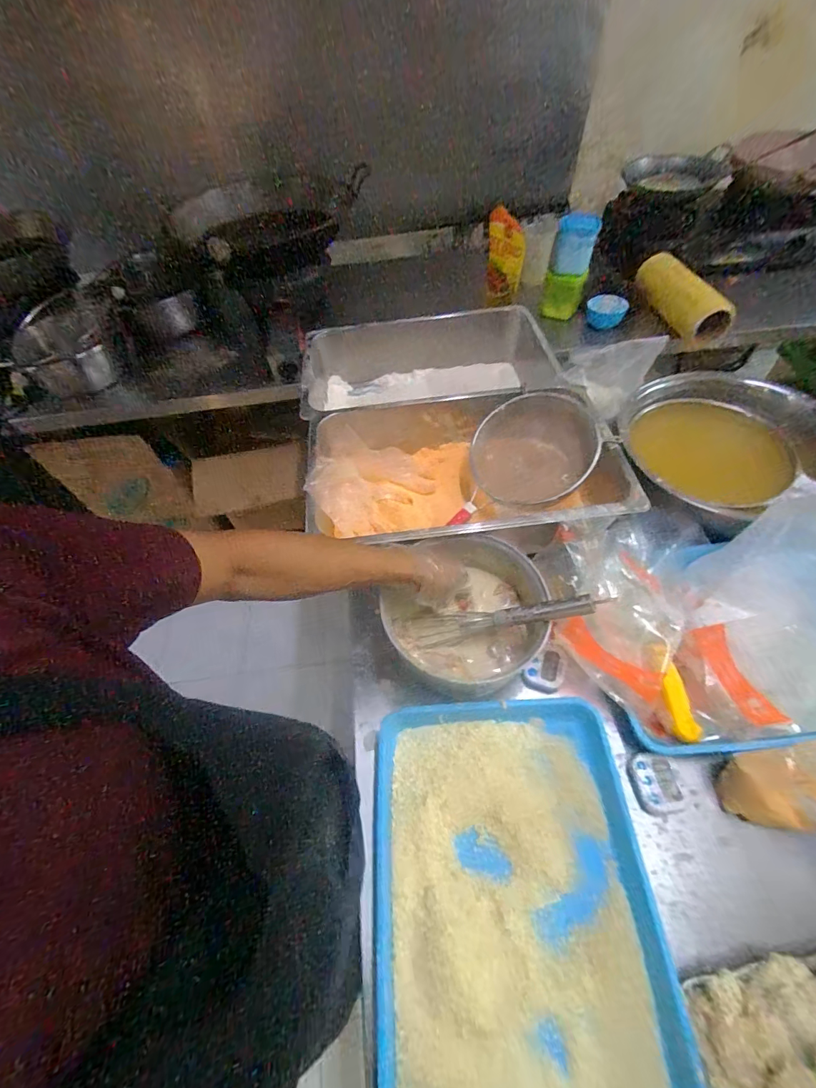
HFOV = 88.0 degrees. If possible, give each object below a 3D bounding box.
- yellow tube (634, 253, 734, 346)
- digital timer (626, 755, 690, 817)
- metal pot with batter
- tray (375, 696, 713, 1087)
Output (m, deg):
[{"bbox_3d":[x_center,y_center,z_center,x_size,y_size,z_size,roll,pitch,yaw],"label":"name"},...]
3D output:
[{"bbox_3d":[0.677,-0.626,1.052,0.099,0.108,0.287,-29,74,-14],"label":"yellow tube"},{"bbox_3d":[0.330,0.315,0.557,0.069,0.021,0.067,-9,56,-2],"label":"digital timer"},{"bbox_3d":[0.090,0.098,0.642,0.224,0.110,0.191,-31,59,-16],"label":"metal pot with batter"},{"bbox_3d":[0.122,0.401,0.491,0.315,0.053,0.403,-4,56,2],"label":"tray"}]

